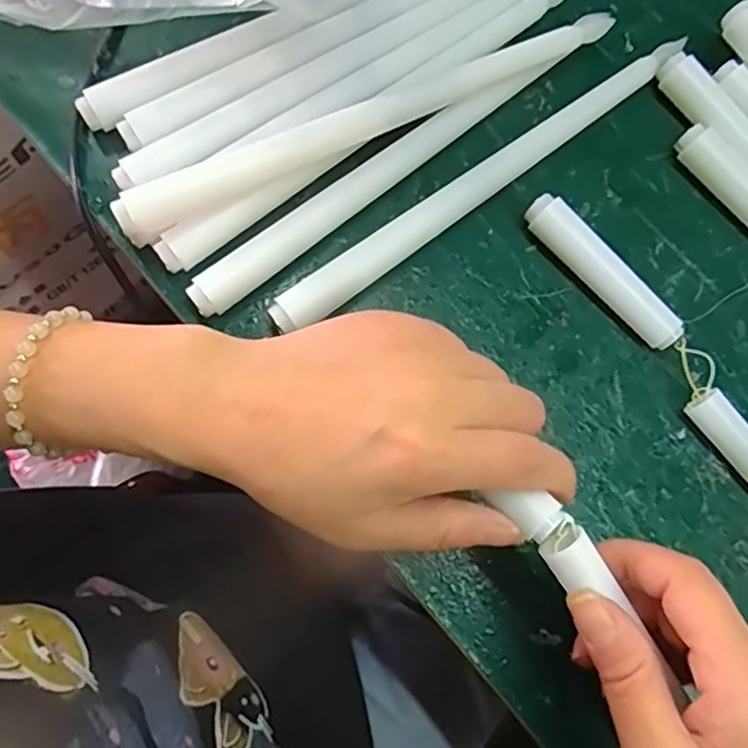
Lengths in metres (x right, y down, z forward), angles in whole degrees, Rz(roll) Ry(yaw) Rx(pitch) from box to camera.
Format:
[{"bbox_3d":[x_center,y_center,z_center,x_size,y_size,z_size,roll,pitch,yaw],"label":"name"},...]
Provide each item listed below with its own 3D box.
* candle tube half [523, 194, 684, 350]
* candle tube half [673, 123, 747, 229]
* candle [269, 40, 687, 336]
[{"bbox_3d":[0.105,-0.046,0.296,0.016,0.021,0.087,-42,83,-10],"label":"candle tube half"},{"bbox_3d":[0.179,-0.083,0.305,0.017,0.018,0.086,-40,83,-10],"label":"candle tube half"},{"bbox_3d":[0.053,-0.091,0.305,0.235,0.019,0.017,-35,82,-9],"label":"candle"}]

